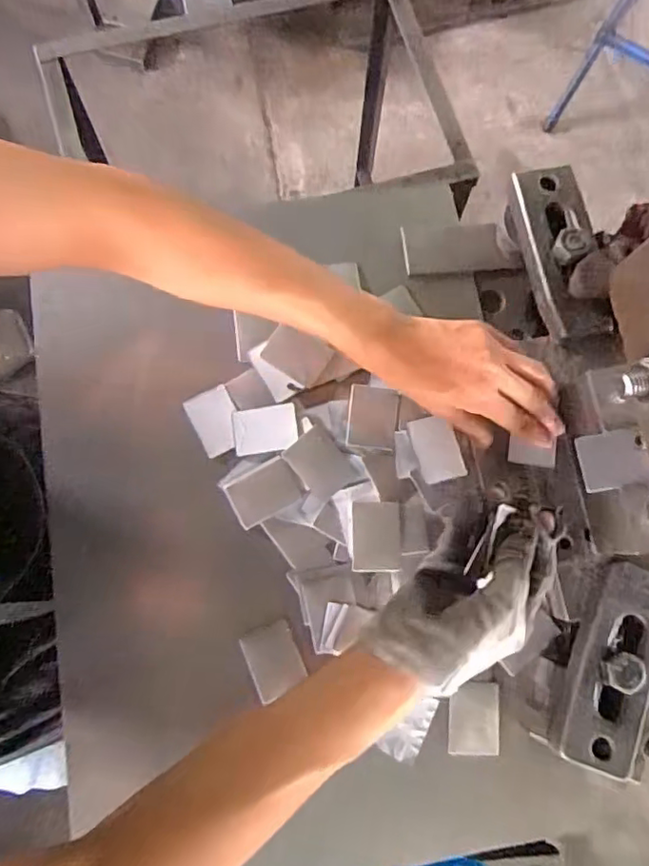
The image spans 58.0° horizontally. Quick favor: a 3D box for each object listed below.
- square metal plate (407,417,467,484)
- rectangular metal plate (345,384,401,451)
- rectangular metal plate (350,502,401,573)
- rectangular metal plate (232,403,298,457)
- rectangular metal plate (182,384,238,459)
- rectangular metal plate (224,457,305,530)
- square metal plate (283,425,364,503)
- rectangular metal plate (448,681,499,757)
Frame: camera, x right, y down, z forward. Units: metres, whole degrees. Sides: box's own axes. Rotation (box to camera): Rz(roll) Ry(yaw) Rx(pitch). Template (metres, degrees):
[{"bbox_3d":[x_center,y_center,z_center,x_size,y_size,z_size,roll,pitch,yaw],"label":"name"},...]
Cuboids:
[{"bbox_3d":[0.082,0.012,0.432,0.031,0.004,0.047,-16,79,-5],"label":"square metal plate"},{"bbox_3d":[0.036,-0.012,0.434,0.035,0.005,0.047,7,78,0],"label":"rectangular metal plate"},{"bbox_3d":[0.037,0.074,0.418,0.035,0.004,0.049,1,78,-1],"label":"rectangular metal plate"},{"bbox_3d":[-0.044,-0.002,0.432,0.046,0.006,0.033,-7,79,-3],"label":"rectangular metal plate"},{"bbox_3d":[-0.080,-0.009,0.435,0.035,0.005,0.046,-28,80,-7],"label":"rectangular metal plate"},{"bbox_3d":[-0.044,0.043,0.427,0.051,0.004,0.036,-29,86,-2],"label":"rectangular metal plate"},{"bbox_3d":[-0.003,0.022,0.426,0.036,0.005,0.048,-40,84,2],"label":"square metal plate"},{"bbox_3d":[0.104,0.200,0.410,0.034,0.008,0.046,-5,66,22],"label":"rectangular metal plate"}]

